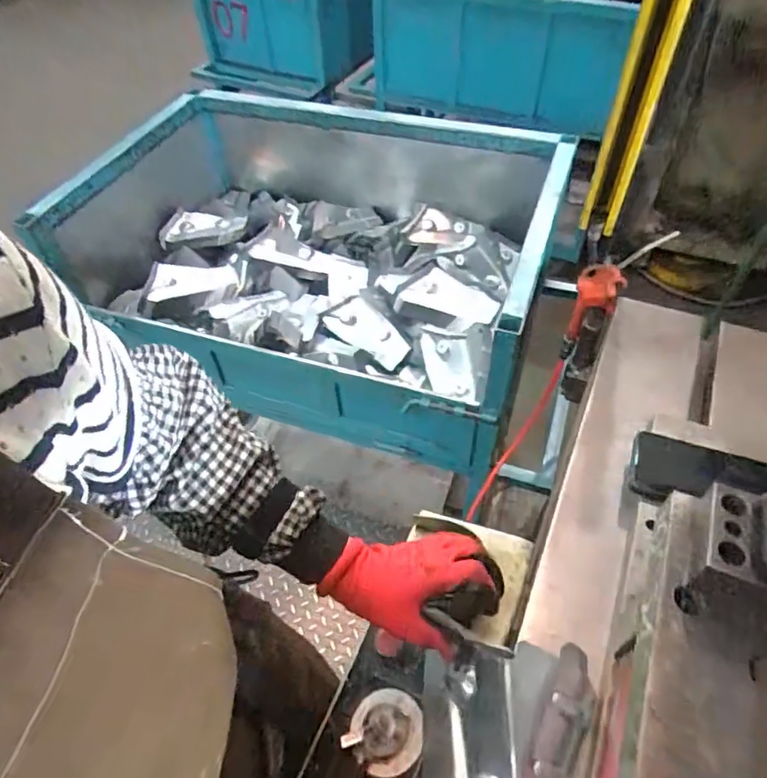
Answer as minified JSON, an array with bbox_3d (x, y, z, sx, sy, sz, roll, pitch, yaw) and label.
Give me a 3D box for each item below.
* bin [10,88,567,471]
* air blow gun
[{"bbox_3d":[-0.177,-0.335,1.320,1.059,0.390,0.665,21,54,19],"label":"bin"},{"bbox_3d":[0.353,-0.139,0.860,0.108,0.234,0.034,-8,50,-3],"label":"air blow gun"}]

